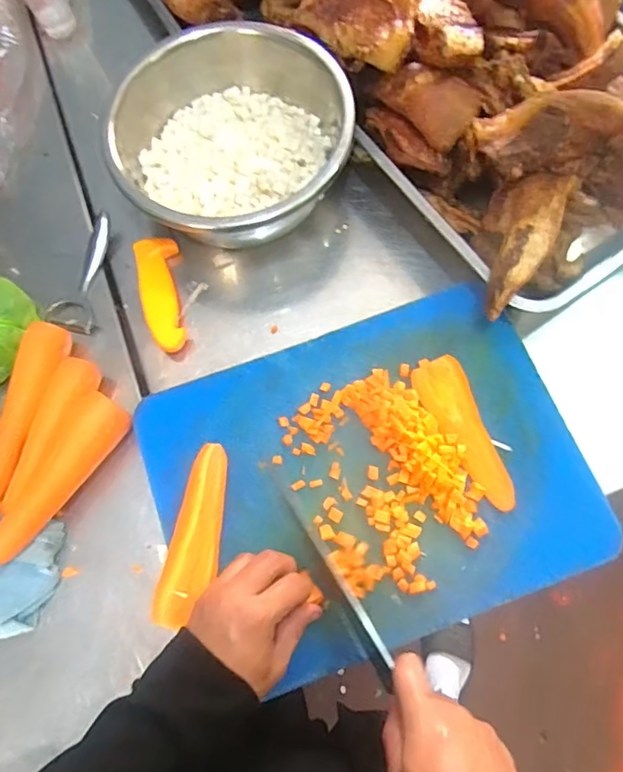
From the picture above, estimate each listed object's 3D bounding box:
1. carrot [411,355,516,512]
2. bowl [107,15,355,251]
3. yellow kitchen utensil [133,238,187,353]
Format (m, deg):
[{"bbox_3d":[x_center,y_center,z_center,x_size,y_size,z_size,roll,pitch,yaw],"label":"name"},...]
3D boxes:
[{"bbox_3d":[0.147,0.046,0.511,0.047,0.011,0.153,-19,73,-5],"label":"carrot"},{"bbox_3d":[-0.080,-0.255,0.571,0.244,0.108,0.225,-22,73,-6],"label":"bowl"},{"bbox_3d":[-0.166,-0.103,0.582,0.042,0.022,0.143,-11,73,-3],"label":"yellow kitchen utensil"}]

